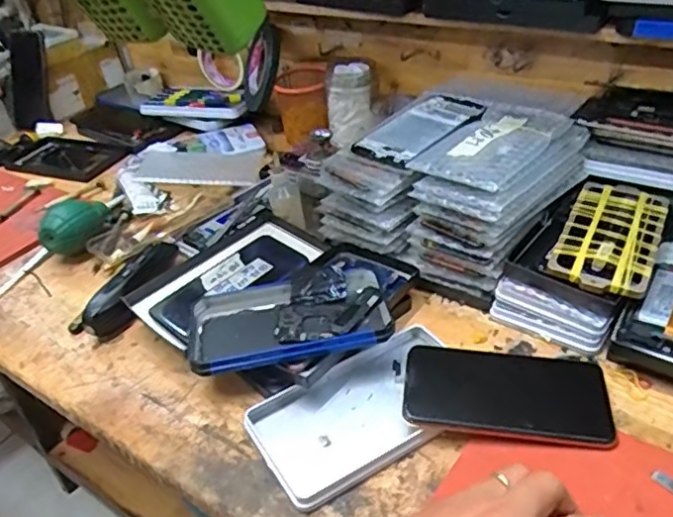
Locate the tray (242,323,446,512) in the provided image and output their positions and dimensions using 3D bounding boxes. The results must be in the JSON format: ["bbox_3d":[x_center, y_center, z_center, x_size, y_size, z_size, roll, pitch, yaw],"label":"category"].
[{"bbox_3d":[0.026,0.120,0.496,0.183,0.014,0.102,-25,39,-23],"label":"tray"}]

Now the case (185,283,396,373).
[{"bbox_3d":[-0.044,0.054,0.548,0.174,0.014,0.103,-10,36,-5],"label":"case"}]

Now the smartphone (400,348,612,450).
[{"bbox_3d":[0.133,0.106,0.481,0.154,0.009,0.078,4,45,5],"label":"smartphone"}]

